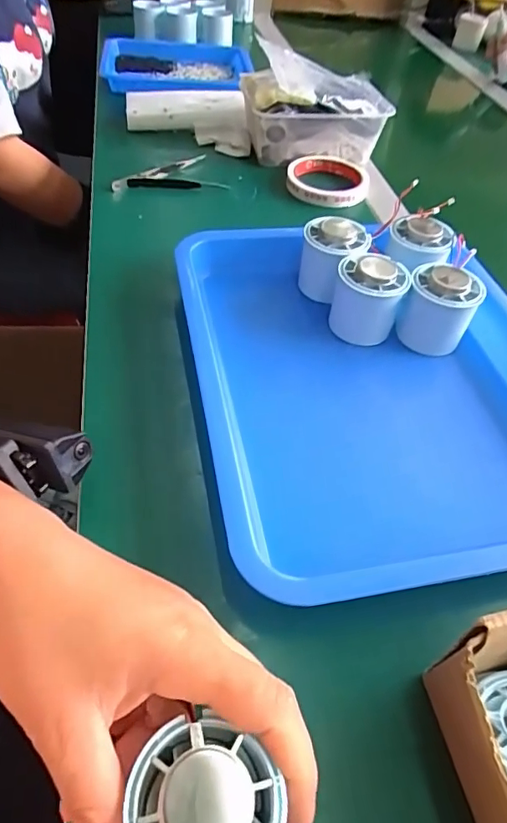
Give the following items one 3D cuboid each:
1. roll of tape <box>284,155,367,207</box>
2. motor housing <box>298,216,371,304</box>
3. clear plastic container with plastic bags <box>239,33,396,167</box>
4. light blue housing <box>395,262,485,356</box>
[{"bbox_3d":[0.082,-0.262,0.574,0.087,0.021,0.092,3,48,-3],"label":"roll of tape"},{"bbox_3d":[0.070,-0.127,0.429,0.048,0.061,0.051,3,48,-3],"label":"motor housing"},{"bbox_3d":[0.072,-0.361,0.604,0.163,0.085,0.118,-3,49,-9],"label":"clear plastic container with plastic bags"},{"bbox_3d":[0.145,-0.079,0.401,0.051,0.057,0.051,24,50,15],"label":"light blue housing"}]

